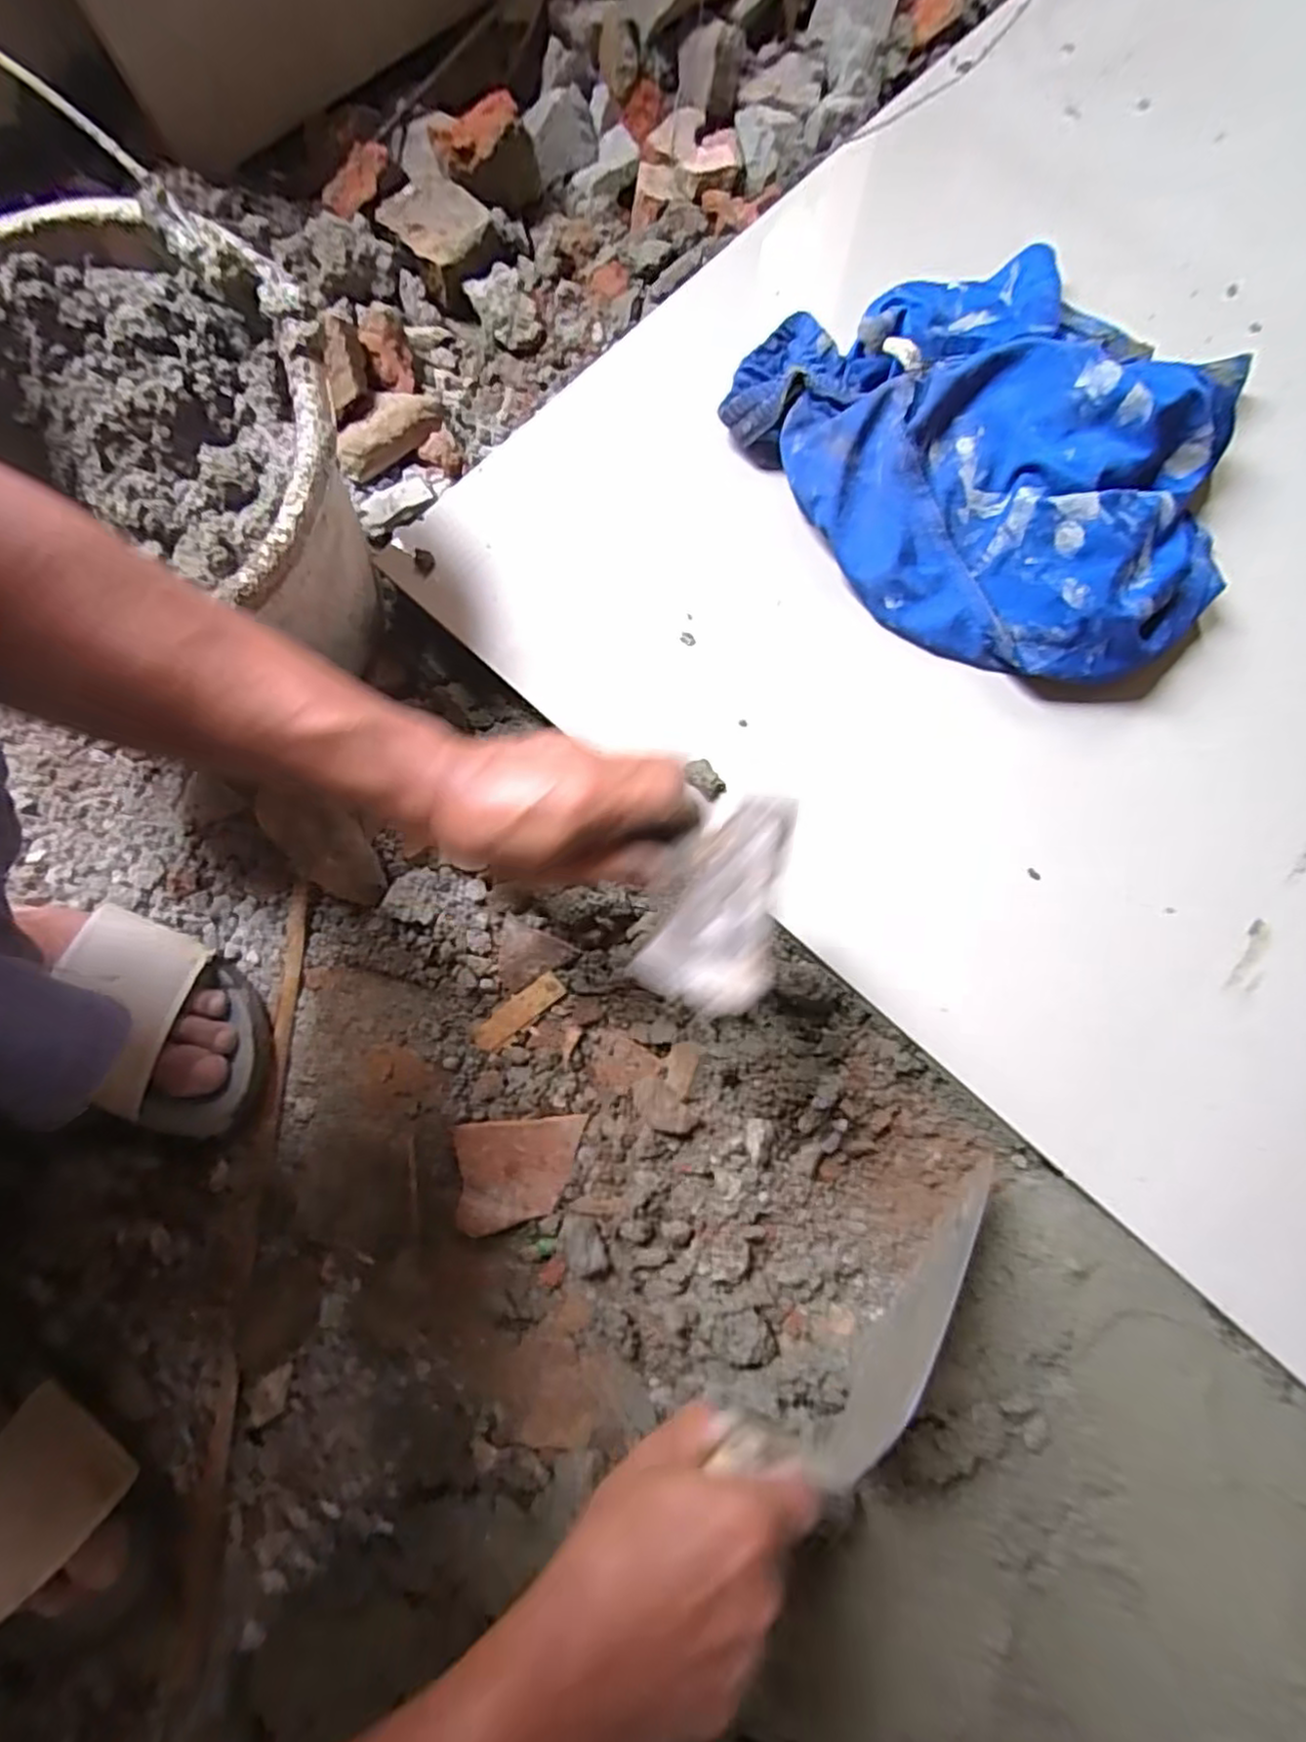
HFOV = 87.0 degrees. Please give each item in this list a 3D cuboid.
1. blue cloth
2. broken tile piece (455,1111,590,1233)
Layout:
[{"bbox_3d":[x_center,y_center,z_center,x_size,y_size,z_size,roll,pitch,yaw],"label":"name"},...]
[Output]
[{"bbox_3d":[0.257,-0.293,0.468,0.302,0.077,0.338,-33,80,-7],"label":"blue cloth"},{"bbox_3d":[-0.085,0.191,0.436,0.080,0.012,0.061,-5,78,-1],"label":"broken tile piece"}]

